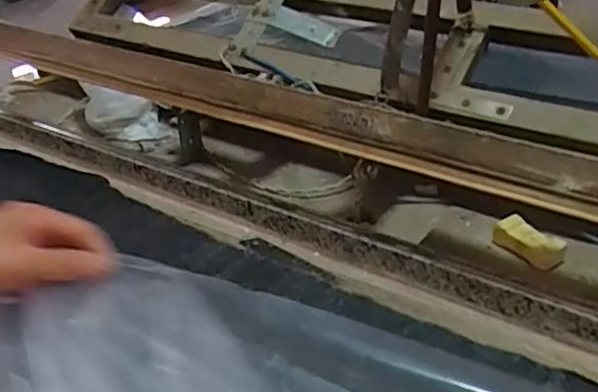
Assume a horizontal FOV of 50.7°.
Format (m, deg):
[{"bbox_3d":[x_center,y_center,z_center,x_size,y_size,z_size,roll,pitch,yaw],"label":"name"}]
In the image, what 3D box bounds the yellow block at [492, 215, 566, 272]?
[{"bbox_3d":[0.175,0.035,0.479,0.021,0.021,0.052,-27,40,-34],"label":"yellow block"}]

